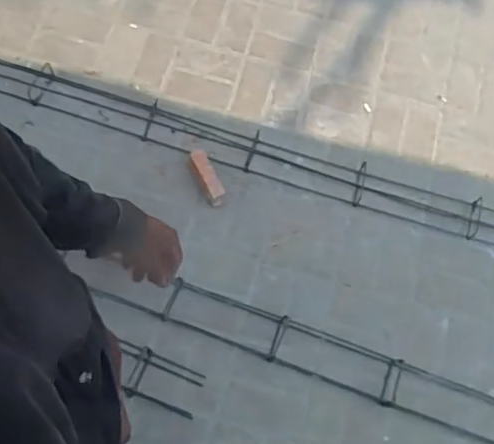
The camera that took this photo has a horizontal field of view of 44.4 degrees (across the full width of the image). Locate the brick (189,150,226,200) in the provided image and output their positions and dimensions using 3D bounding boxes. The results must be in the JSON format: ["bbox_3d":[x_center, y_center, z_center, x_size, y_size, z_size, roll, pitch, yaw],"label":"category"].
[{"bbox_3d":[-0.114,-0.131,1.697,0.046,0.049,0.154,-24,73,-11],"label":"brick"}]

